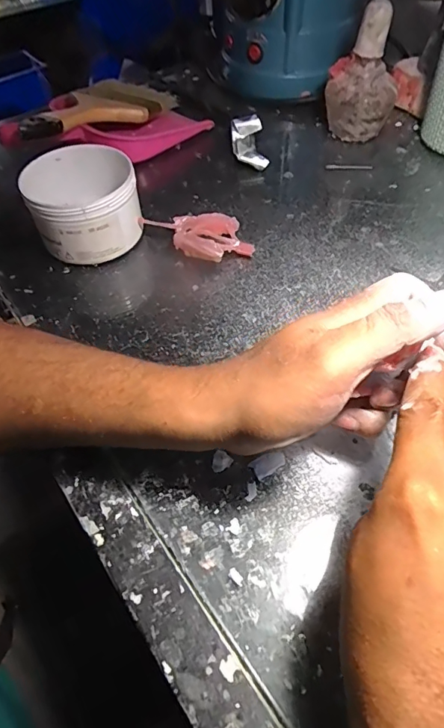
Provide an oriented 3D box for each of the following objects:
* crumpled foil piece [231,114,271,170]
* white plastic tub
[{"bbox_3d":[0.029,-0.238,0.489,0.033,0.030,0.067,-7,53,-3],"label":"crumpled foil piece"},{"bbox_3d":[-0.120,-0.143,0.401,0.089,0.063,0.104,-16,54,-10],"label":"white plastic tub"}]

